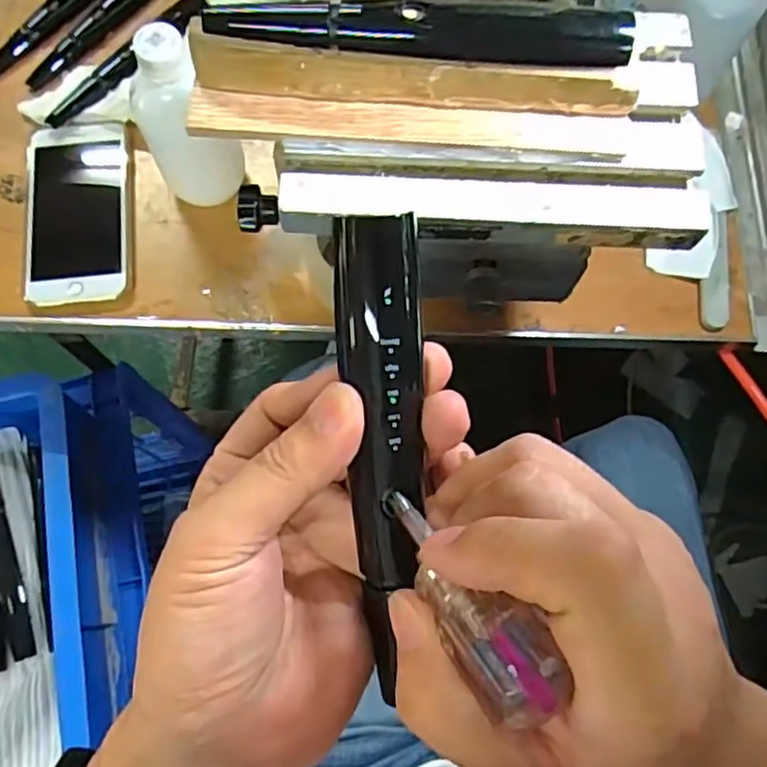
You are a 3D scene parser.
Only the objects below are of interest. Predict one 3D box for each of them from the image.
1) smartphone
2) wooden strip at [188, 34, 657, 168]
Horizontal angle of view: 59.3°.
[{"bbox_3d":[-0.242,-0.137,0.535,0.076,0.009,0.154,-7,73,-3],"label":"smartphone"},{"bbox_3d":[0.015,-0.121,0.294,0.198,0.026,0.027,6,73,1],"label":"wooden strip"}]

